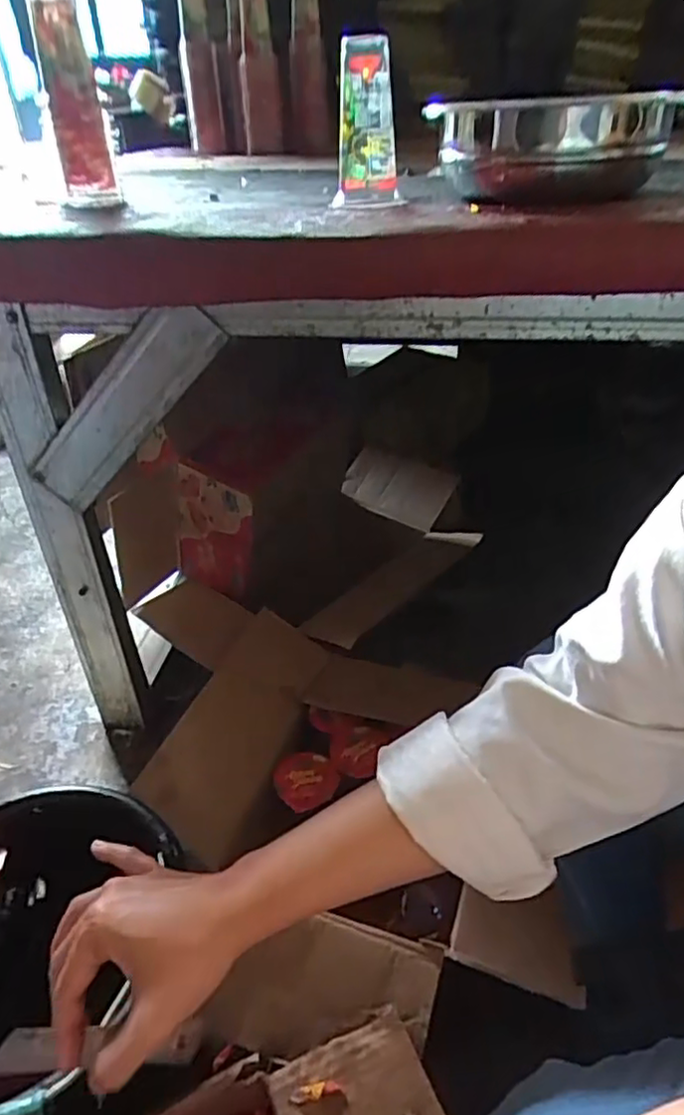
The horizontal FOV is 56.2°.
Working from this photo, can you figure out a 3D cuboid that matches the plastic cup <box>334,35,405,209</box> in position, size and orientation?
[{"bbox_3d":[0.018,-0.396,0.579,0.056,0.119,0.076,-6,37,-5],"label":"plastic cup"}]

